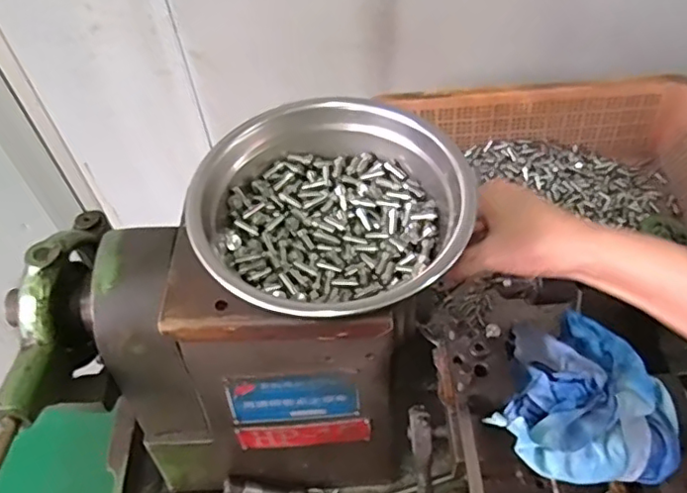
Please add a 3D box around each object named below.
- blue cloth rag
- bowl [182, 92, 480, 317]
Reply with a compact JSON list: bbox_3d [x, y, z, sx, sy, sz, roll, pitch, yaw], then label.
[{"bbox_3d":[0.157,0.094,0.401,0.113,0.039,0.116,-12,53,-5],"label":"blue cloth rag"},{"bbox_3d":[-0.011,-0.028,0.396,0.165,0.055,0.147,-17,53,-9],"label":"bowl"}]

